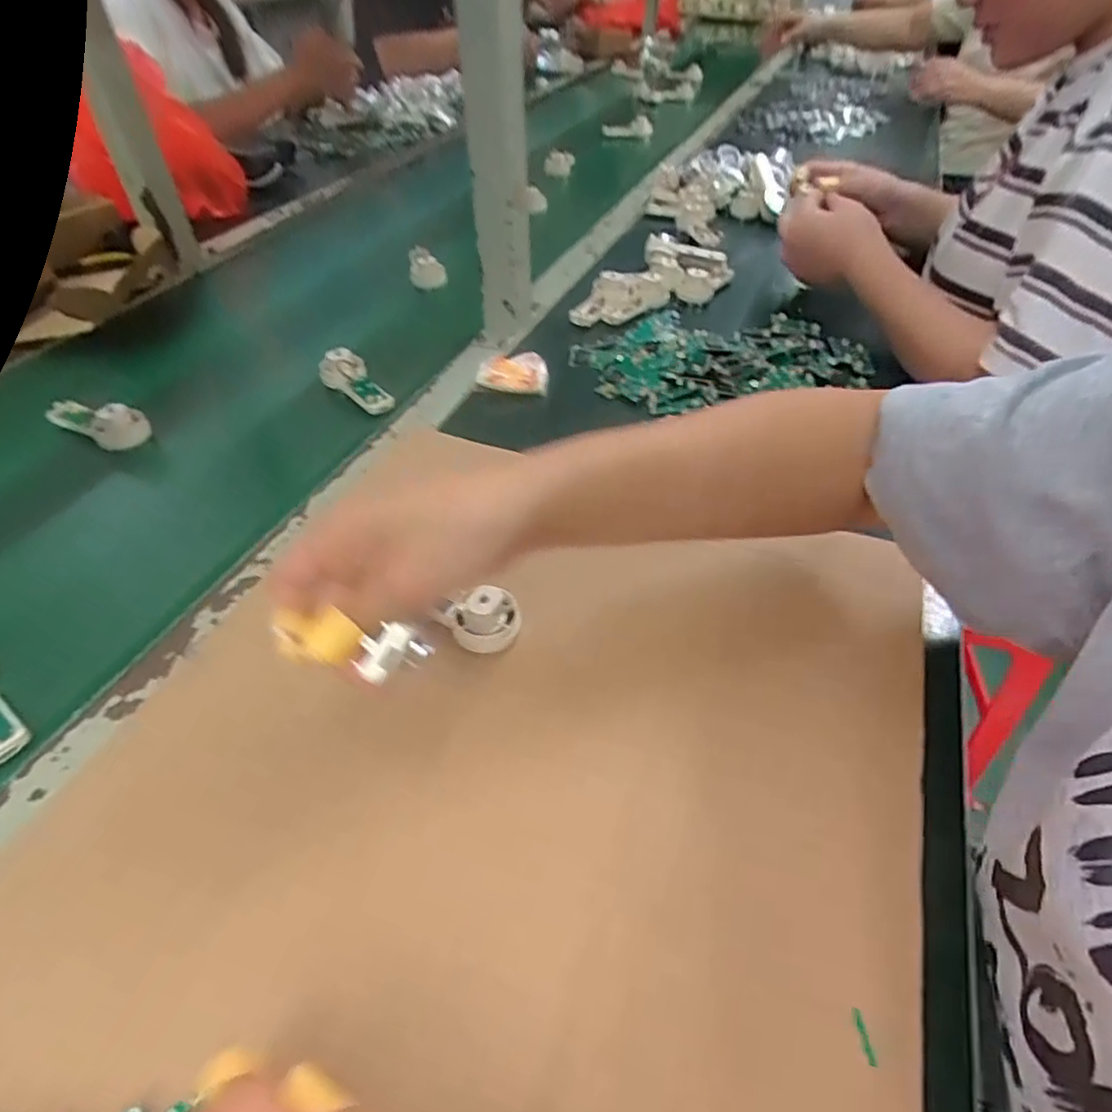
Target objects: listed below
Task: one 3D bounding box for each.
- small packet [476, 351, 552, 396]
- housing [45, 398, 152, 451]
[{"bbox_3d":[-0.039,-0.169,0.591,0.062,0.016,0.052,1,46,1],"label":"small packet"},{"bbox_3d":[-0.398,-0.122,0.552,0.090,0.034,0.037,20,49,18],"label":"housing"}]

